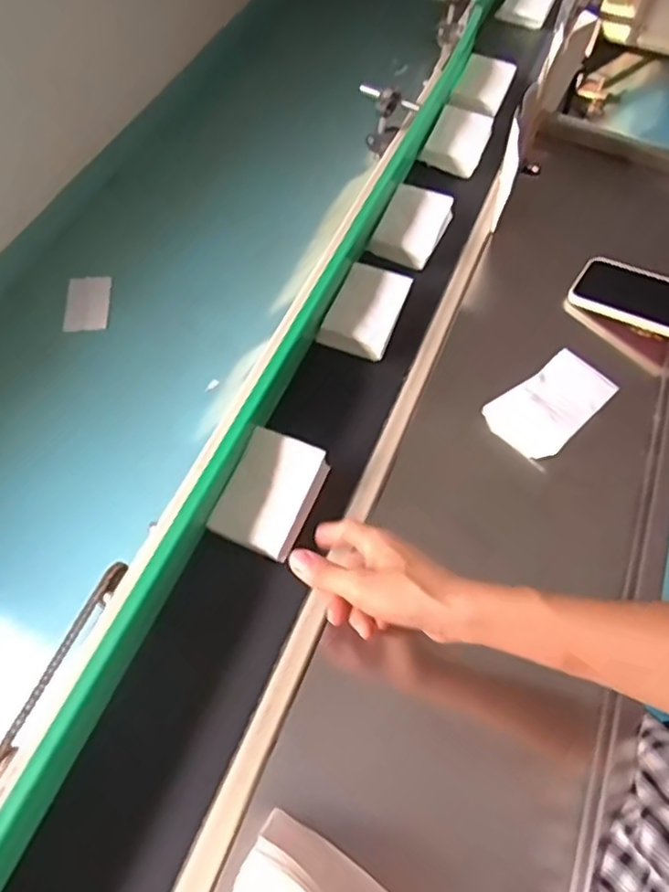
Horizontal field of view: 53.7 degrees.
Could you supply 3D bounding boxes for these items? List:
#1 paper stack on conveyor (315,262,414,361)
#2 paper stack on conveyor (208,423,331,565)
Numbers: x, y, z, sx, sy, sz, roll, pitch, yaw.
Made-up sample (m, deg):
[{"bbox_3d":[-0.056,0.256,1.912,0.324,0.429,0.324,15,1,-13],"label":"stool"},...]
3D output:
[{"bbox_3d":[0.036,-0.145,0.685,0.073,0.041,0.103,19,58,10],"label":"paper stack on conveyor"},{"bbox_3d":[-0.054,0.041,0.577,0.077,0.021,0.100,22,75,16],"label":"paper stack on conveyor"}]

